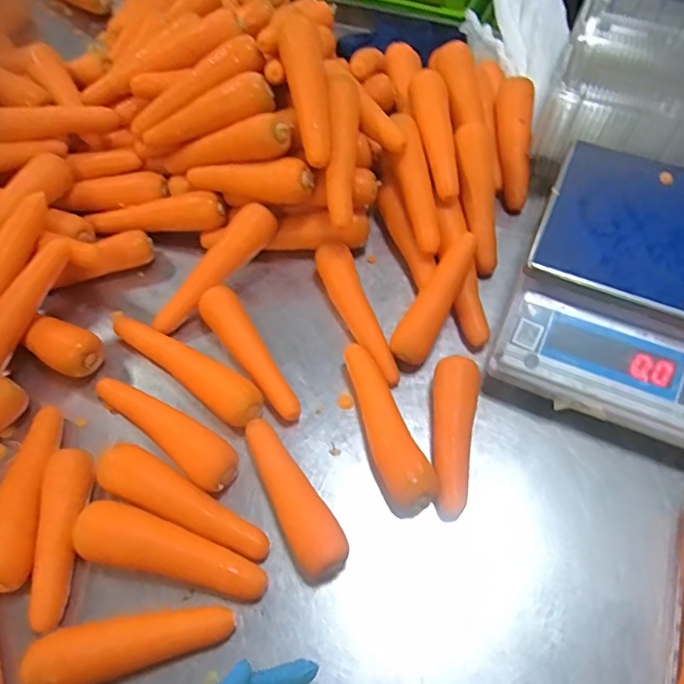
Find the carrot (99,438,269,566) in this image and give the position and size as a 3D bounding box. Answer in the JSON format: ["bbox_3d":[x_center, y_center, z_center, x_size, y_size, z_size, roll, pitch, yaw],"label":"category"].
[{"bbox_3d":[-0.147,0.152,0.515,0.174,0.046,0.044,23,62,14],"label":"carrot"}]

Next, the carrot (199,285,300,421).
[{"bbox_3d":[-0.102,0.014,0.607,0.043,0.048,0.175,-30,63,-16],"label":"carrot"}]

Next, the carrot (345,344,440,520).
[{"bbox_3d":[0.043,0.085,0.559,0.050,0.038,0.180,-16,60,-9],"label":"carrot"}]

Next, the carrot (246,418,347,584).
[{"bbox_3d":[-0.048,0.146,0.523,0.042,0.037,0.161,-26,62,-14],"label":"carrot"}]

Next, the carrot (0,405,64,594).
[{"bbox_3d":[-0.299,0.142,0.525,0.046,0.046,0.176,-2,59,0],"label":"carrot"}]

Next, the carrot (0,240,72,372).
[{"bbox_3d":[-0.358,-0.022,0.588,0.035,0.035,0.200,33,84,19],"label":"carrot"}]

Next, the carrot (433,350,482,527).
[{"bbox_3d":[0.111,0.094,0.554,0.045,0.043,0.157,8,60,6],"label":"carrot"}]

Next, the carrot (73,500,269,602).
[{"bbox_3d":[-0.150,0.190,0.488,0.166,0.054,0.047,14,60,9],"label":"carrot"}]

